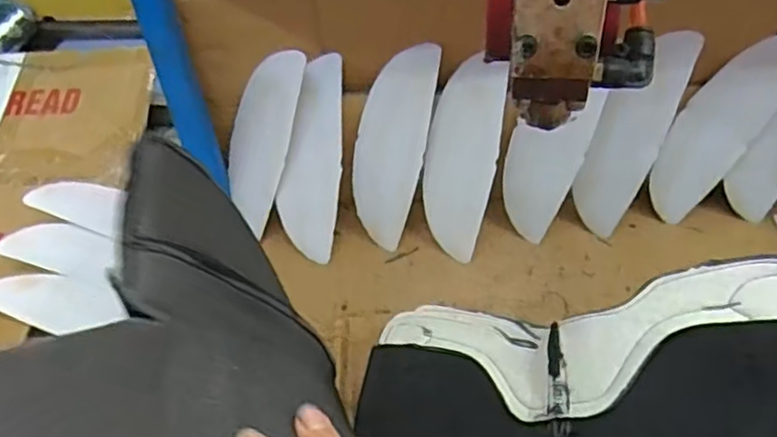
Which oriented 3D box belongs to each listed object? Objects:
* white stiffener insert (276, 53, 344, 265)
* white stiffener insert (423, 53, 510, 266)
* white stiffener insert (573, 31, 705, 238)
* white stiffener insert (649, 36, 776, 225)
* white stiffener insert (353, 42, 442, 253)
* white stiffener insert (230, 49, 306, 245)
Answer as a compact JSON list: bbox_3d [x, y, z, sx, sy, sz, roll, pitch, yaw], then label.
[{"bbox_3d":[-0.072,-0.058,0.643,0.056,0.190,0.021,9,9,17],"label":"white stiffener insert"},{"bbox_3d":[0.067,-0.056,0.628,0.066,0.181,0.005,16,13,26],"label":"white stiffener insert"},{"bbox_3d":[0.216,-0.074,0.605,0.061,0.190,0.008,18,26,10],"label":"white stiffener insert"},{"bbox_3d":[0.301,-0.085,0.615,0.066,0.190,0.005,29,26,2],"label":"white stiffener insert"},{"bbox_3d":[0.002,-0.069,0.638,0.066,0.189,0.008,16,15,19],"label":"white stiffener insert"},{"bbox_3d":[-0.126,-0.078,0.649,0.064,0.177,0.012,24,23,20],"label":"white stiffener insert"}]

